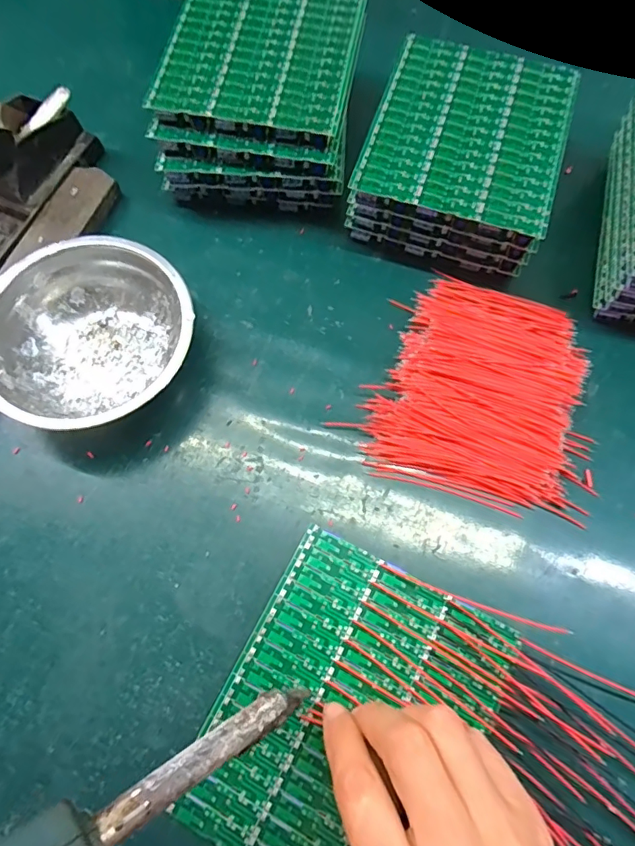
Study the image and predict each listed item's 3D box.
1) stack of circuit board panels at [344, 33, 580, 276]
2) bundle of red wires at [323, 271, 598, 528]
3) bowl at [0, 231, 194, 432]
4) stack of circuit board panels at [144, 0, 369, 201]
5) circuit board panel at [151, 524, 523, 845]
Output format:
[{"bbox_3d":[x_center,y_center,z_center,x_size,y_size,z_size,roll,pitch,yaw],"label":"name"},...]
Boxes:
[{"bbox_3d":[0.104,-0.191,0.355,0.125,0.044,0.145,18,71,7],"label":"stack of circuit board panels"},{"bbox_3d":[0.105,-0.026,0.317,0.134,0.016,0.147,15,71,6],"label":"bundle of red wires"},{"bbox_3d":[-0.142,-0.055,0.314,0.122,0.041,0.122,0,70,0],"label":"bowl"},{"bbox_3d":[-0.036,-0.243,0.367,0.125,0.066,0.161,8,70,3],"label":"stack of circuit board panels"},{"bbox_3d":[0.016,0.146,0.248,0.123,0.008,0.149,26,74,10],"label":"circuit board panel"}]

